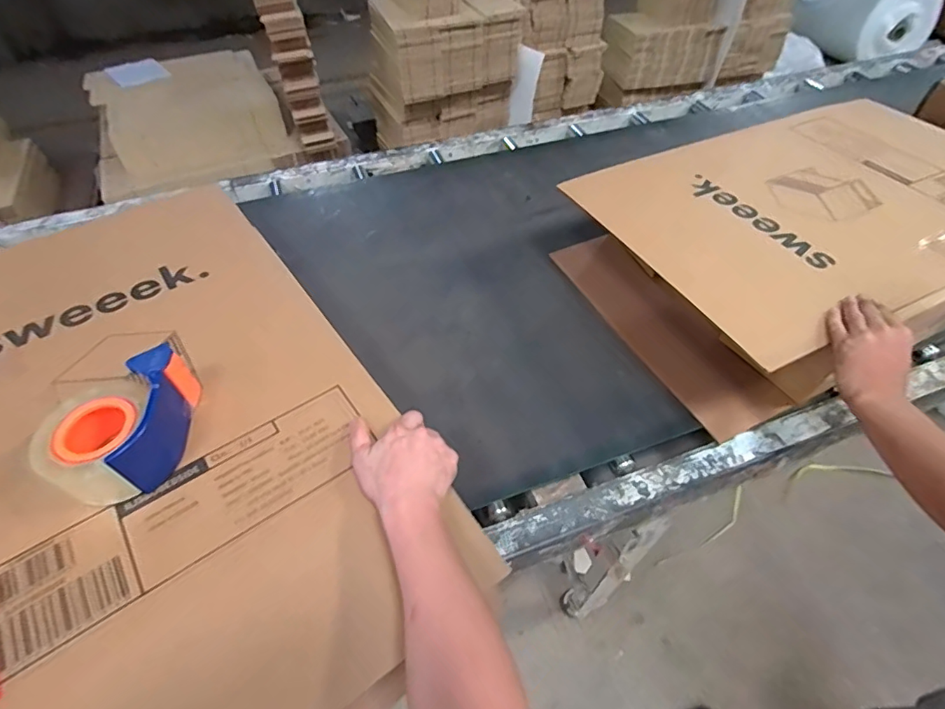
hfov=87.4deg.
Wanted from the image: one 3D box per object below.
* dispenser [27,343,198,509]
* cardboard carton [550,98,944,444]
[{"bbox_3d":[-0.365,0.071,0.508,0.109,0.069,0.147,-2,51,-2],"label":"dispenser"},{"bbox_3d":[0.596,-0.211,0.888,0.737,0.183,0.471,-20,54,-16],"label":"cardboard carton"}]

